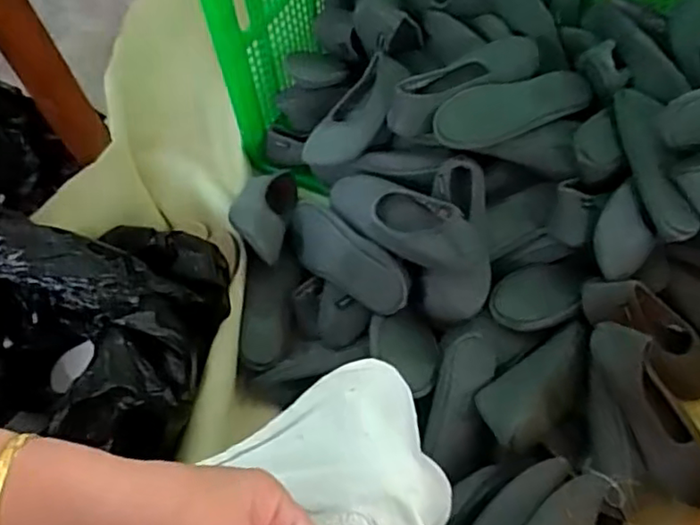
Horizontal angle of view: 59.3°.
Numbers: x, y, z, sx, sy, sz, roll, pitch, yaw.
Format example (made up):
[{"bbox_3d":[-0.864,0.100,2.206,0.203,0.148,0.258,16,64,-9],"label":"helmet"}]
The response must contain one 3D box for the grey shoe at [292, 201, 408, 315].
[{"bbox_3d":[-0.002,-0.004,0.884,0.217,0.055,0.084,38,101,26],"label":"grey shoe"}]

